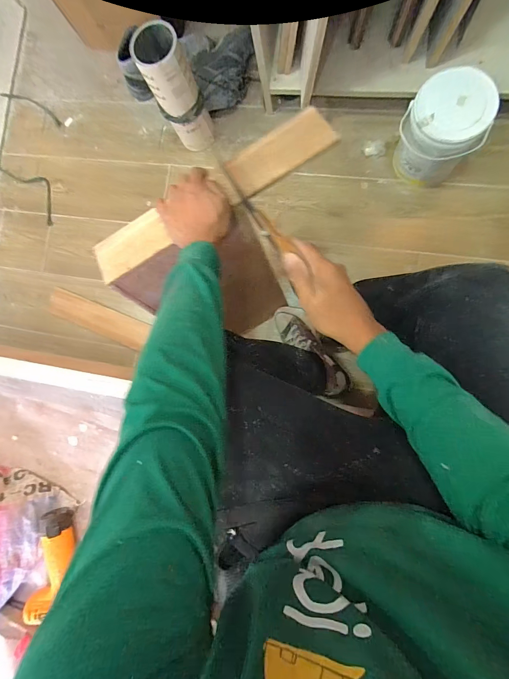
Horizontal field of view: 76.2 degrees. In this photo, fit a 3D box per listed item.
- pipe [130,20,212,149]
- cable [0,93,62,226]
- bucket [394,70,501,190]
[{"bbox_3d":[-0.202,-0.655,0.897,0.116,0.315,0.100,-26,83,7],"label":"pipe"},{"bbox_3d":[-0.800,-0.681,1.150,0.533,0.013,0.284,44,94,9],"label":"cable"},{"bbox_3d":[0.450,-0.498,0.793,0.148,0.219,0.159,-1,87,9],"label":"bucket"}]

